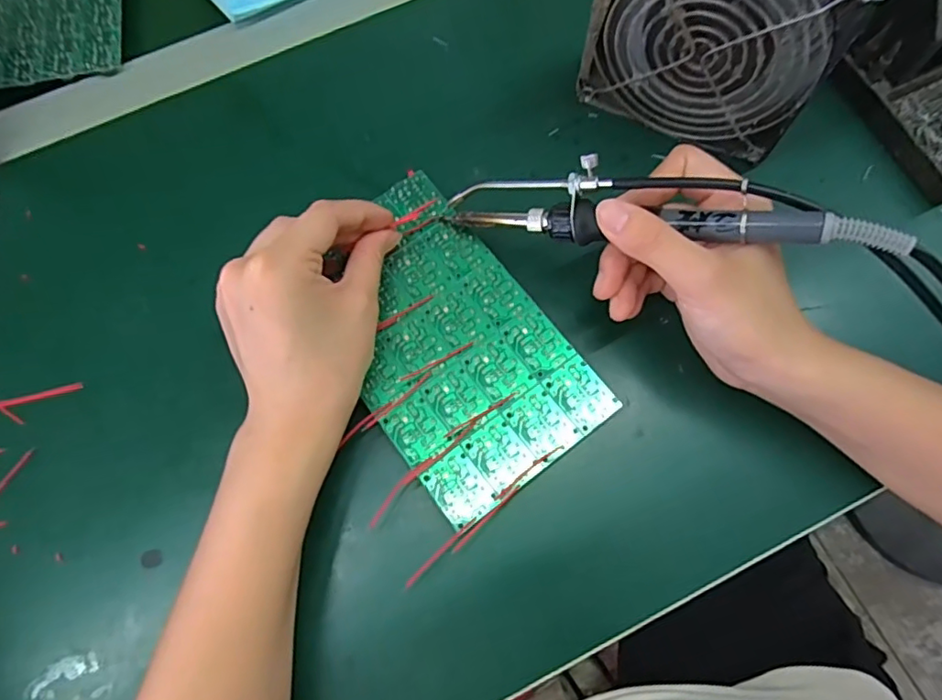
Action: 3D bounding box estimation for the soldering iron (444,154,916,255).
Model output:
[{"bbox_3d":[0.080,-0.064,0.261,0.197,0.025,0.028,12,72,24],"label":"soldering iron"}]

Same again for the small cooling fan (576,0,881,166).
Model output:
[{"bbox_3d":[0.125,-0.165,0.295,0.121,0.122,0.041,23,74,8],"label":"small cooling fan"}]

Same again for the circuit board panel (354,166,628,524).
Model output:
[{"bbox_3d":[-0.015,-0.008,0.298,0.100,0.004,0.168,-36,75,-10],"label":"circuit board panel"}]

